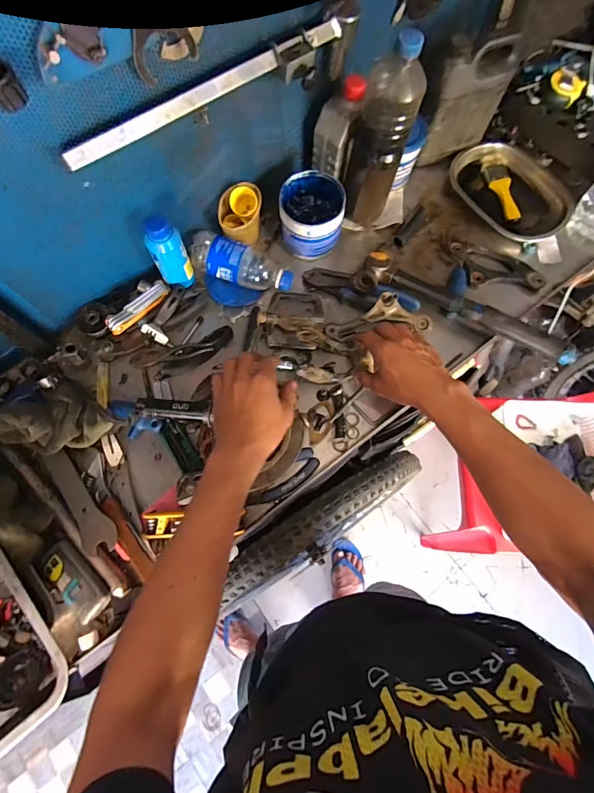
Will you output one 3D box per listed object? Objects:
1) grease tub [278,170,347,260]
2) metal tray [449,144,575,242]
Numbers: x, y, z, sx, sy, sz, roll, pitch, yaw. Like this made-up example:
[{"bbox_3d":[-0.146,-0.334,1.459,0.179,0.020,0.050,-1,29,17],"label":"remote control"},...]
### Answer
[{"bbox_3d":[0.023,-0.291,0.660,0.099,0.094,0.108,0,73,1],"label":"grease tub"},{"bbox_3d":[0.377,-0.363,0.714,0.214,0.035,0.134,43,78,12],"label":"metal tray"}]

